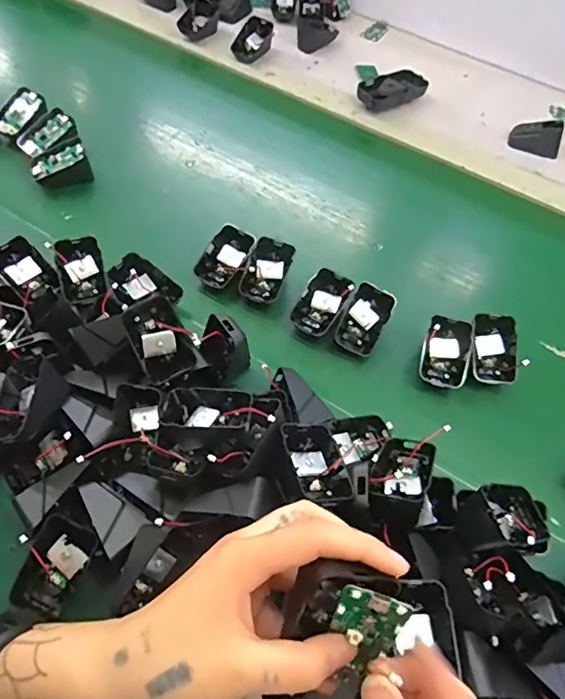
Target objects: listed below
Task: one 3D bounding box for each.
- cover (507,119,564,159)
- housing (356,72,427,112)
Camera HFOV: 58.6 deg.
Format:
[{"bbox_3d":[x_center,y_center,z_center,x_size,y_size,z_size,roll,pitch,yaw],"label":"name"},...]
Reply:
[{"bbox_3d":[0.356,-0.296,0.703,0.068,0.037,0.033,22,59,10],"label":"cover"},{"bbox_3d":[0.159,-0.379,0.741,0.120,0.033,0.058,-35,66,-22],"label":"housing"}]

